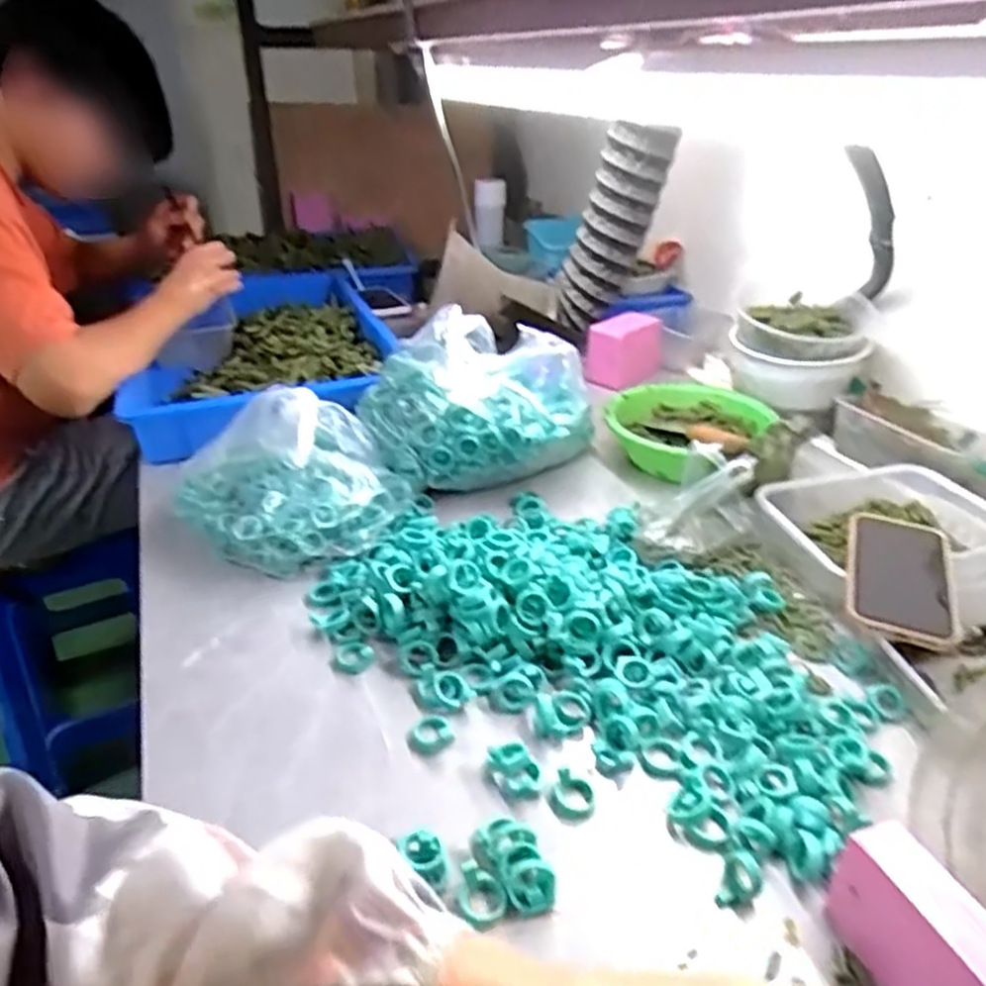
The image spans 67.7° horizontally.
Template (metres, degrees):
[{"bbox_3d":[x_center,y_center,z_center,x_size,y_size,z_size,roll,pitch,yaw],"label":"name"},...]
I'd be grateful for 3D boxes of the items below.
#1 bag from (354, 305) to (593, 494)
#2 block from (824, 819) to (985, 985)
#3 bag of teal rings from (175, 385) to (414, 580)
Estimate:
[{"bbox_3d":[-0.016,-0.101,0.829,0.257,0.173,0.159,3,32,3],"label":"bag"},{"bbox_3d":[0.224,0.234,0.372,0.038,0.065,0.111,-12,35,-20],"label":"block"},{"bbox_3d":[-0.202,-0.016,0.737,0.233,0.121,0.148,-6,33,-12],"label":"bag of teal rings"}]

